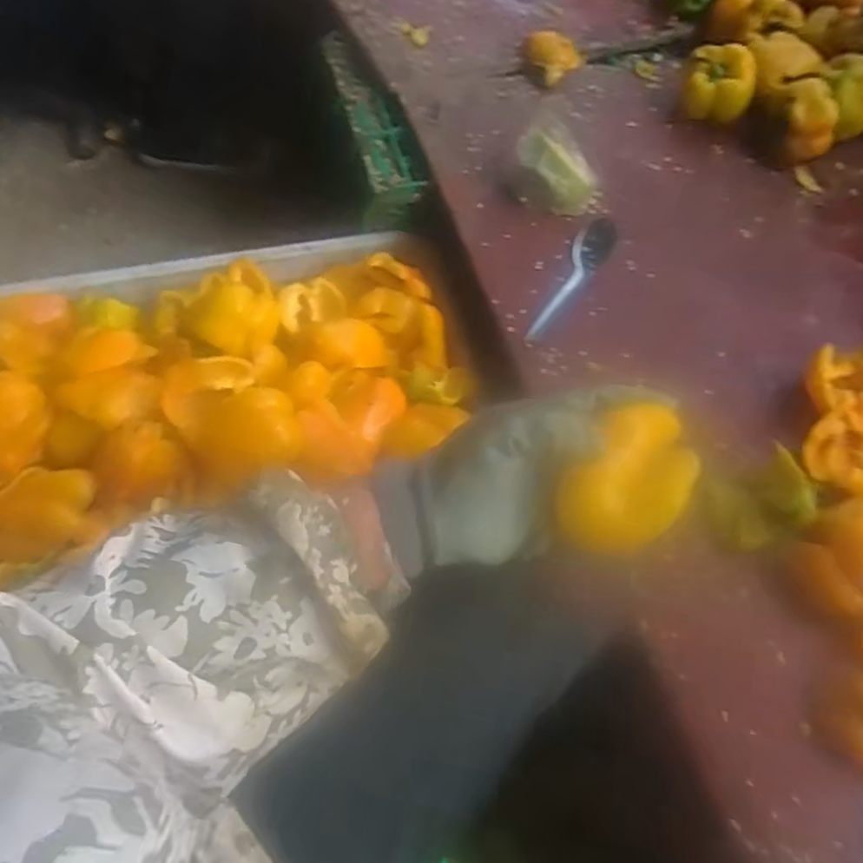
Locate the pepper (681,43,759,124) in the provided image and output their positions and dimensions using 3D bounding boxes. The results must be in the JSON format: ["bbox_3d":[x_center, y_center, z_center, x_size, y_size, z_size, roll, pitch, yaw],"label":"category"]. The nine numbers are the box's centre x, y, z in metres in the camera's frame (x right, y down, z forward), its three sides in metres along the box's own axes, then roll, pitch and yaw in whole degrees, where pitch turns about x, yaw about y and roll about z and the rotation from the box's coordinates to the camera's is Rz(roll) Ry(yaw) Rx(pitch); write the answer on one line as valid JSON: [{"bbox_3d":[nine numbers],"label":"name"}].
[{"bbox_3d":[0.336,-0.404,0.799,0.078,0.066,0.064,20,62,8],"label":"pepper"}]

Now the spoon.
[{"bbox_3d":[0.143,-0.151,0.670,0.039,0.028,0.162,24,62,10],"label":"spoon"}]

